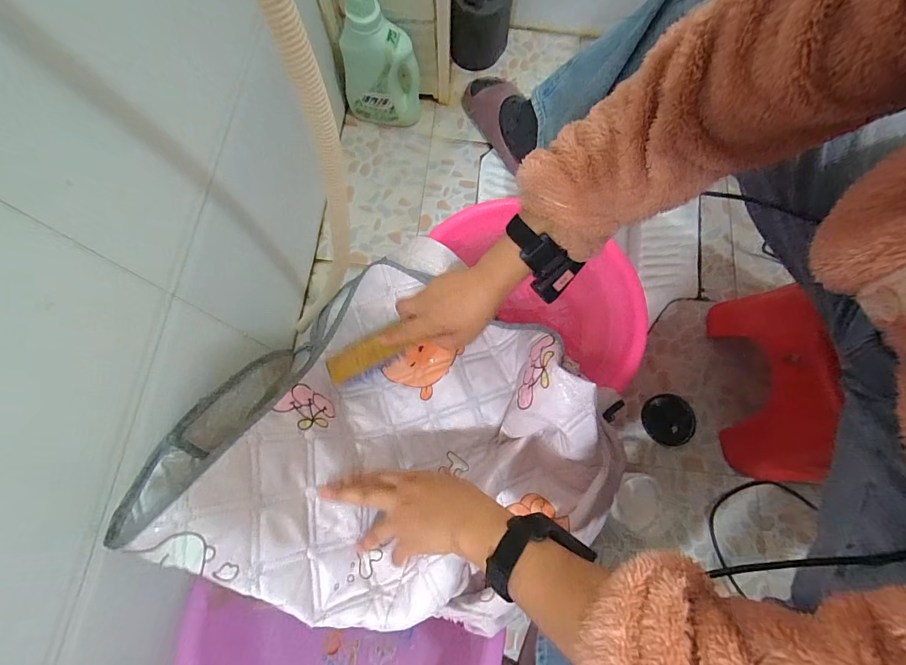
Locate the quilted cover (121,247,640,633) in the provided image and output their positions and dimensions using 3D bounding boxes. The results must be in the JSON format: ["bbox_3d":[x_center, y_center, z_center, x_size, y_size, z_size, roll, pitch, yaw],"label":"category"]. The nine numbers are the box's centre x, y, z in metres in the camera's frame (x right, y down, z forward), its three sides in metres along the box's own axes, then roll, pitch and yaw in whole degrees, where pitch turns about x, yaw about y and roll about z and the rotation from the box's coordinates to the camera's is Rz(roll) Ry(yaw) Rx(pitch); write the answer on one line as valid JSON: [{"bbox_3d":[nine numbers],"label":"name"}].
[{"bbox_3d":[-0.031,0.093,0.445,0.404,0.169,0.422,28,75,8],"label":"quilted cover"}]

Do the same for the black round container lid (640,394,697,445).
[{"bbox_3d":[0.360,0.145,0.659,0.084,0.008,0.080,0,73,-1],"label":"black round container lid"}]

